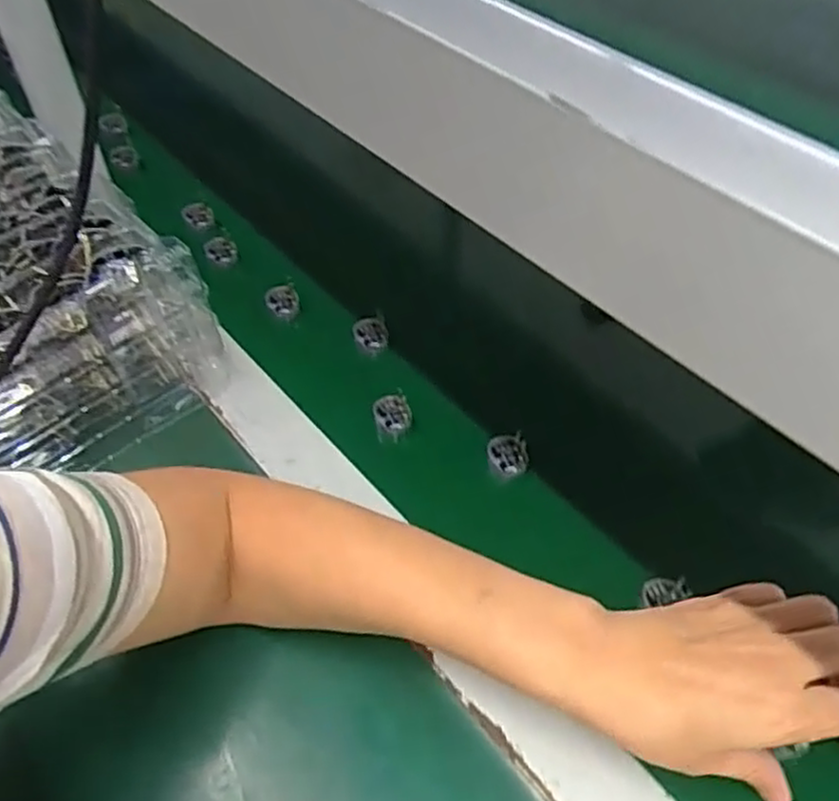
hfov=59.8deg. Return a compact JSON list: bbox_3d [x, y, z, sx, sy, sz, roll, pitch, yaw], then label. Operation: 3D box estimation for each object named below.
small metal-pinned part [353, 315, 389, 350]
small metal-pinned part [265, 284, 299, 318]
[{"bbox_3d":[-0.039,-0.052,0.582,0.026,0.015,0.025,-5,51,-4],"label":"small metal-pinned part"},{"bbox_3d":[-0.115,-0.083,0.608,0.026,0.012,0.028,0,51,0],"label":"small metal-pinned part"}]

